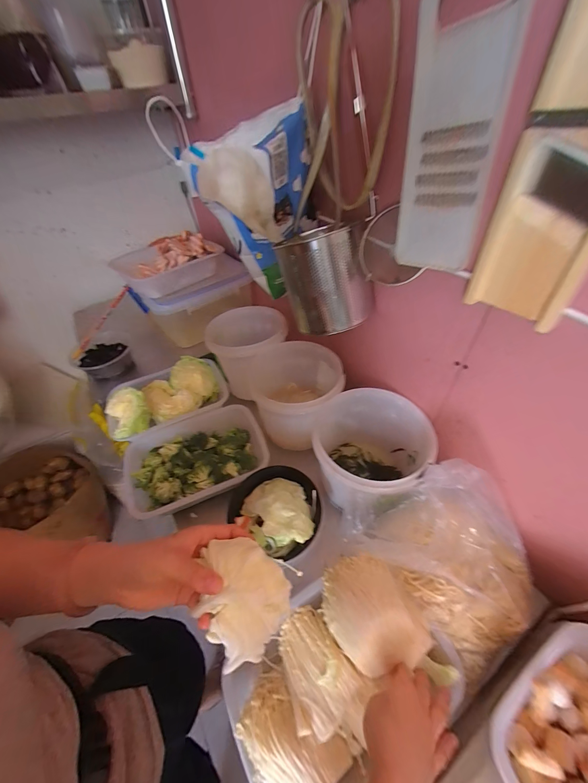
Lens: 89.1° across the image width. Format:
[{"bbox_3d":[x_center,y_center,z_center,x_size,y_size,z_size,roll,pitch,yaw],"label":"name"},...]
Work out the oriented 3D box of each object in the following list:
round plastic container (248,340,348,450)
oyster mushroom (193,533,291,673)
[{"bbox_3d":[0.014,0.011,0.724,0.211,0.175,0.218,-2,46,2],"label":"round plastic container"},{"bbox_3d":[-0.056,0.203,0.299,0.094,0.046,0.087,30,55,28],"label":"oyster mushroom"}]

